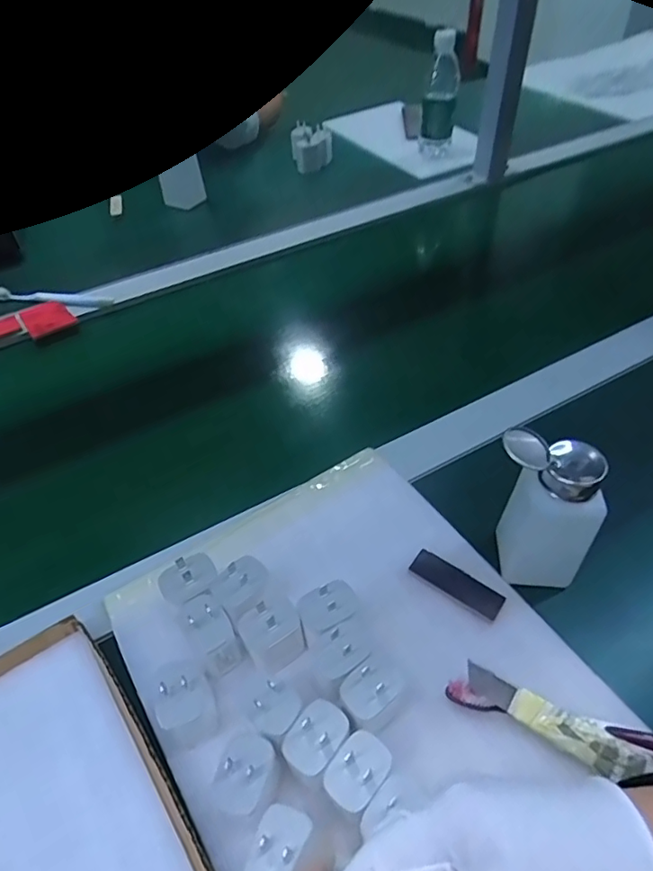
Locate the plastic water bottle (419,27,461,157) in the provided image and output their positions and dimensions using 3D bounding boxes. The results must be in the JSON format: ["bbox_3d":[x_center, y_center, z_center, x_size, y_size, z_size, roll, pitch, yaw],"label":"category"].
[{"bbox_3d":[0.196,-0.588,0.946,0.056,0.180,0.049,6,48,9],"label":"plastic water bottle"}]

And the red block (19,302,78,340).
[{"bbox_3d":[-0.366,-0.156,0.715,0.057,0.006,0.068,-29,52,-21],"label":"red block"}]

